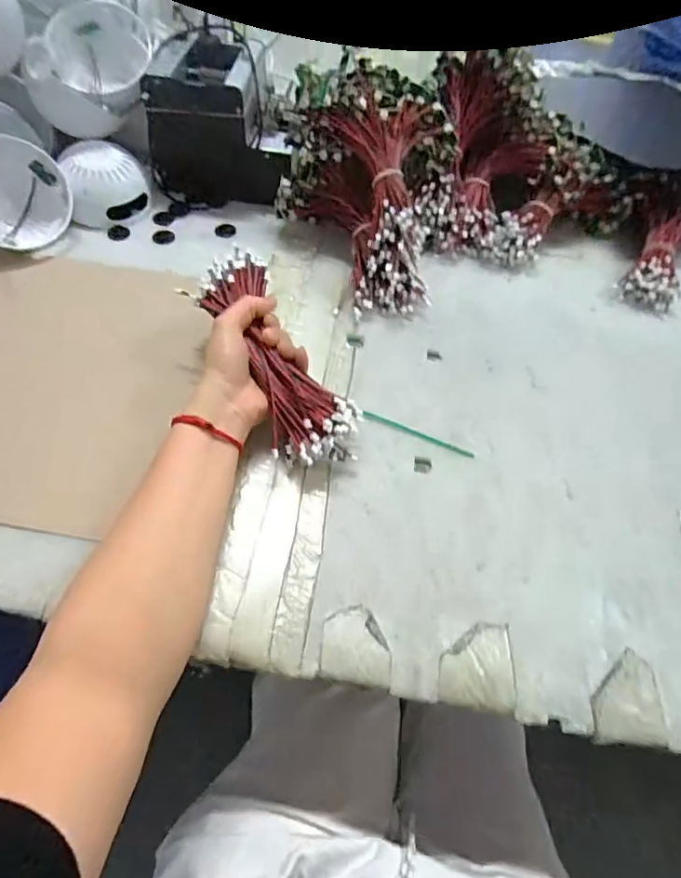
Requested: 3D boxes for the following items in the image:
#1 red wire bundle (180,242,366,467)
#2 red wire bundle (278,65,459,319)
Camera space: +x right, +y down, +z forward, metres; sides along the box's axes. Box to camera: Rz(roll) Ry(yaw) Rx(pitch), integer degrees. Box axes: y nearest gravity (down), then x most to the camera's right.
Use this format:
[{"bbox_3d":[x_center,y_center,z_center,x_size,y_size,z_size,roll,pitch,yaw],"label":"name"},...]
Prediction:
[{"bbox_3d":[-0.060,-0.072,0.479,0.082,0.059,0.210,-26,79,-18],"label":"red wire bundle"},{"bbox_3d":[0.025,-0.282,0.598,0.184,0.163,0.240,10,56,1],"label":"red wire bundle"}]

